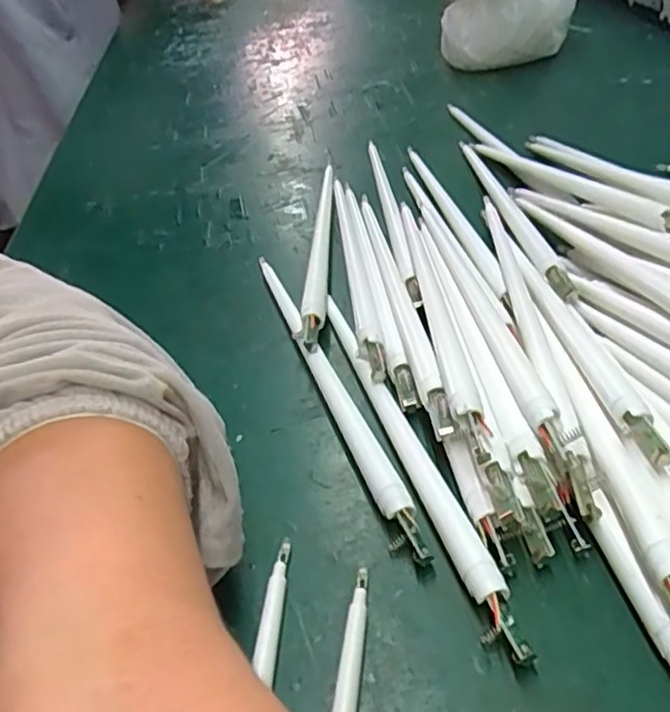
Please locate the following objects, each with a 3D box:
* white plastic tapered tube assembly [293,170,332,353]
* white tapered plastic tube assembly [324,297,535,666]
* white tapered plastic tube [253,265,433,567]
[{"bbox_3d":[-0.009,-0.064,0.380,0.012,0.014,0.199,-3,39,4],"label":"white plastic tapered tube assembly"},{"bbox_3d":[0.027,0.032,0.258,0.012,0.014,0.173,-15,40,-10],"label":"white tapered plastic tube assembly"},{"bbox_3d":[-0.002,0.008,0.295,0.014,0.010,0.193,-16,40,-11],"label":"white tapered plastic tube"}]

